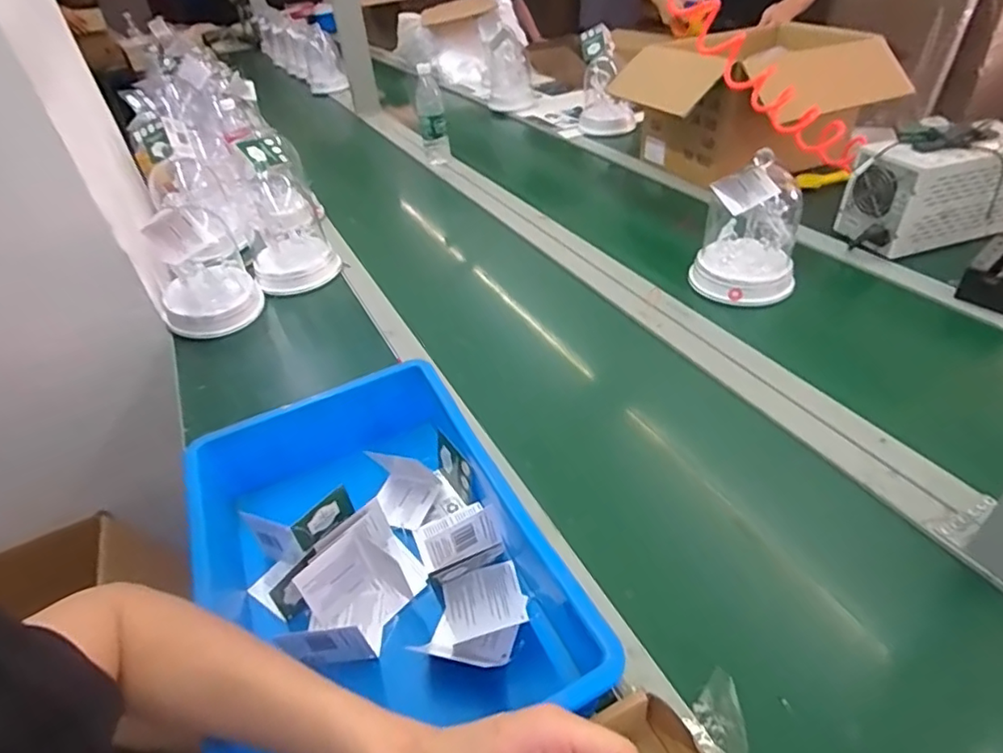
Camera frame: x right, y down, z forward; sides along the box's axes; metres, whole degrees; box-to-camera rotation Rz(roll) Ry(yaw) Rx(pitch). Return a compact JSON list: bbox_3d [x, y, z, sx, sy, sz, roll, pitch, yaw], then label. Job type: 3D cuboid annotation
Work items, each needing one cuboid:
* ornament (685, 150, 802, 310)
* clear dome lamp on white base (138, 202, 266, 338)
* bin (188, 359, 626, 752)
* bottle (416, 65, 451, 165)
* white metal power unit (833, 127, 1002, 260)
[{"bbox_3d":[0.377,-0.230,0.861,0.141,0.194,0.148,15,44,23],"label":"ornament"},{"bbox_3d":[-0.490,-0.177,0.919,0.145,0.199,0.164,-28,44,-24],"label":"clear dome lamp on white base"},{"bbox_3d":[-0.127,0.172,0.537,0.291,0.109,0.387,-22,42,-17],"label":"bin"},{"bbox_3d":[-0.175,-0.646,1.455,0.065,0.249,0.064,-10,40,-4],"label":"bottle"},{"bbox_3d":[0.710,-0.308,0.927,0.260,0.149,0.129,-13,40,-8],"label":"white metal power unit"}]

